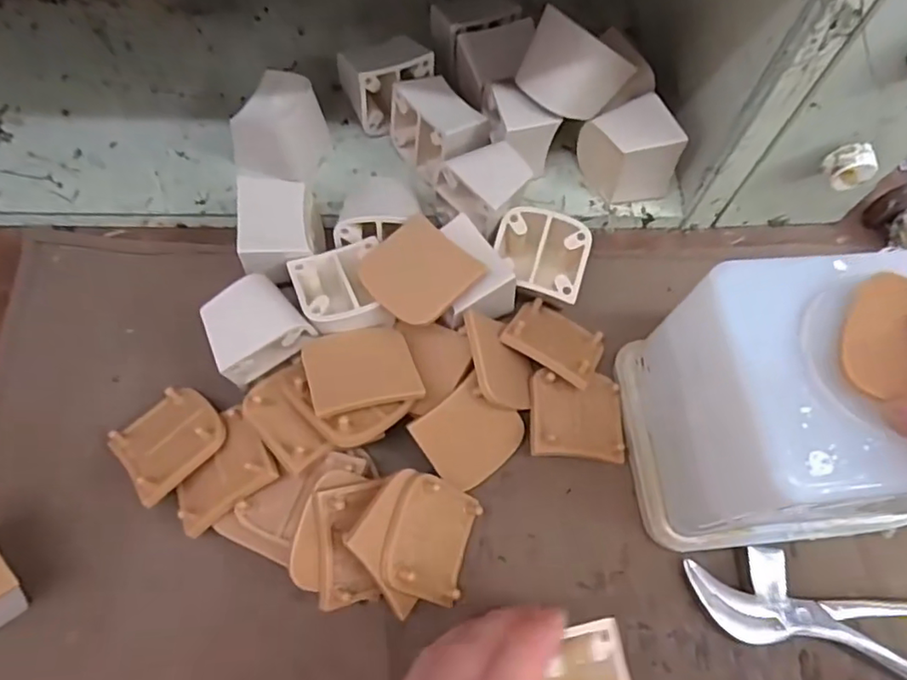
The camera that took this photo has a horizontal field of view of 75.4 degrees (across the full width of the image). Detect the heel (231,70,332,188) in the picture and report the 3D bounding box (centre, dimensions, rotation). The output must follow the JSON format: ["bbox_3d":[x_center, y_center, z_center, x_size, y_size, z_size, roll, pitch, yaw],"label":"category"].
[{"bbox_3d":[-0.109,-0.133,0.368,0.050,0.040,0.053,14,66,4],"label":"heel"}]

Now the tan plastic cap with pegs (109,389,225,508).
[{"bbox_3d":[-0.143,0.048,0.295,0.048,0.013,0.047,-39,54,-21],"label":"tan plastic cap with pegs"}]

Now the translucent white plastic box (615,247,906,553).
[{"bbox_3d":[0.158,0.032,0.269,0.121,0.114,0.104,-4,66,-3],"label":"translucent white plastic box"}]

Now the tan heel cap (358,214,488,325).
[{"bbox_3d":[-0.020,-0.036,0.306,0.054,0.006,0.050,41,75,20],"label":"tan heel cap"}]

